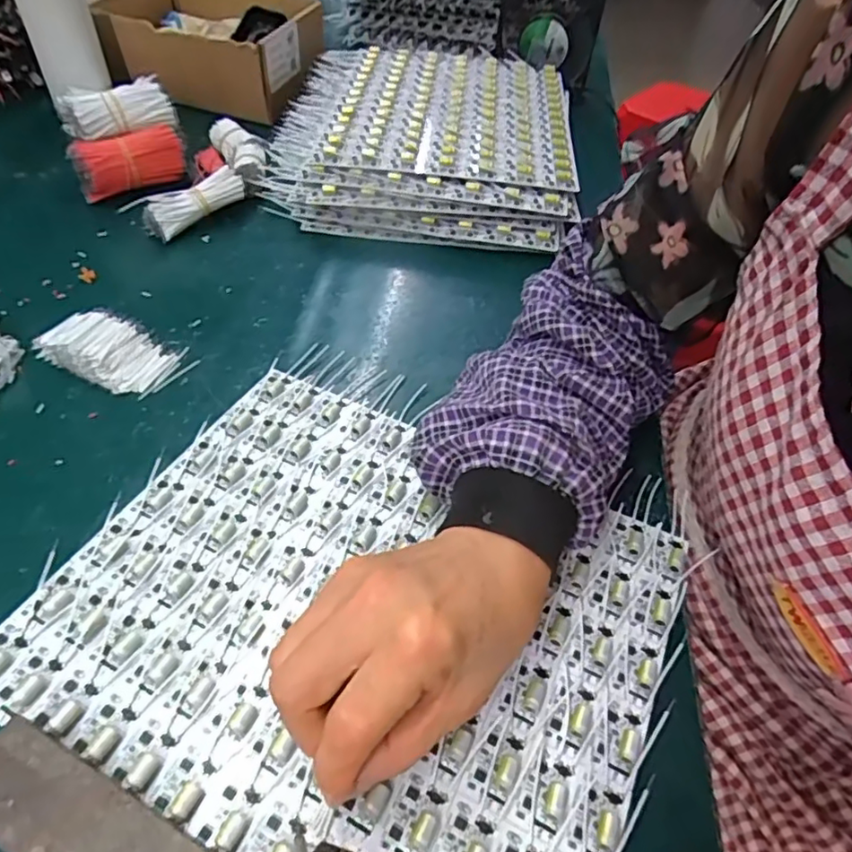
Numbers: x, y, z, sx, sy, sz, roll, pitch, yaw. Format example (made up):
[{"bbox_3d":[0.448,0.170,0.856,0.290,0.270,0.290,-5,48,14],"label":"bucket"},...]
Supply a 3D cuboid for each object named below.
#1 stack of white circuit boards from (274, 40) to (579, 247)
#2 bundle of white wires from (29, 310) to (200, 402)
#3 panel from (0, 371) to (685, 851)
[{"bbox_3d":[0.007,-0.310,0.632,0.286,0.071,0.322,8,47,2],"label":"stack of white circuit boards"},{"bbox_3d":[-0.221,-0.054,0.414,0.106,0.013,0.057,21,49,13],"label":"bundle of white wires"},{"bbox_3d":[-0.035,0.088,0.301,0.286,0.009,0.234,23,50,15],"label":"panel"}]

